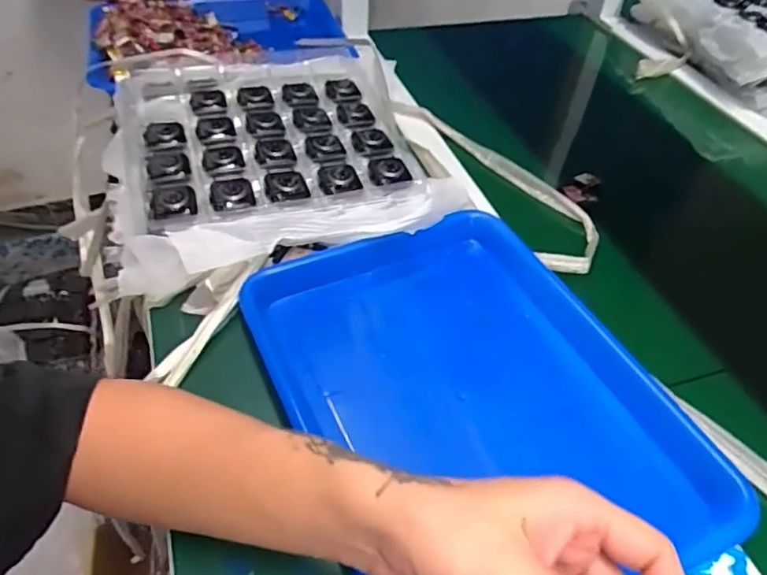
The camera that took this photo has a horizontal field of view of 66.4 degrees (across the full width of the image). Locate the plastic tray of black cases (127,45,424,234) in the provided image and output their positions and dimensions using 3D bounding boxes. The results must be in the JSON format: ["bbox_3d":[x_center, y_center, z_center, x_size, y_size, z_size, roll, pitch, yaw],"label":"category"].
[{"bbox_3d":[-0.121,-0.172,0.638,0.290,0.036,0.330,-12,48,-14],"label":"plastic tray of black cases"}]

